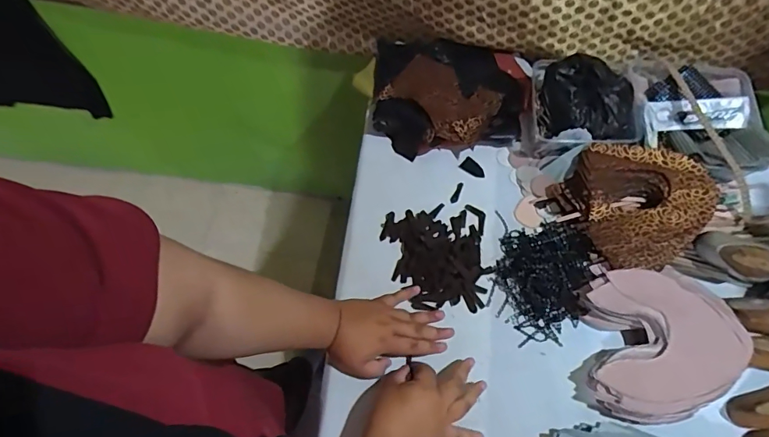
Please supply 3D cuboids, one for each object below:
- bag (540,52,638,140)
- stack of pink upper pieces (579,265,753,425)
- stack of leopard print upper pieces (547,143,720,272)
[{"bbox_3d":[0.324,-0.187,0.702,0.144,0.082,0.138,4,65,3],"label":"bag"},{"bbox_3d":[0.366,0.167,0.582,0.177,0.071,0.189,6,66,3],"label":"stack of pink upper pieces"},{"bbox_3d":[0.364,-0.021,0.654,0.180,0.090,0.185,-27,67,-12],"label":"stack of leopard print upper pieces"}]

